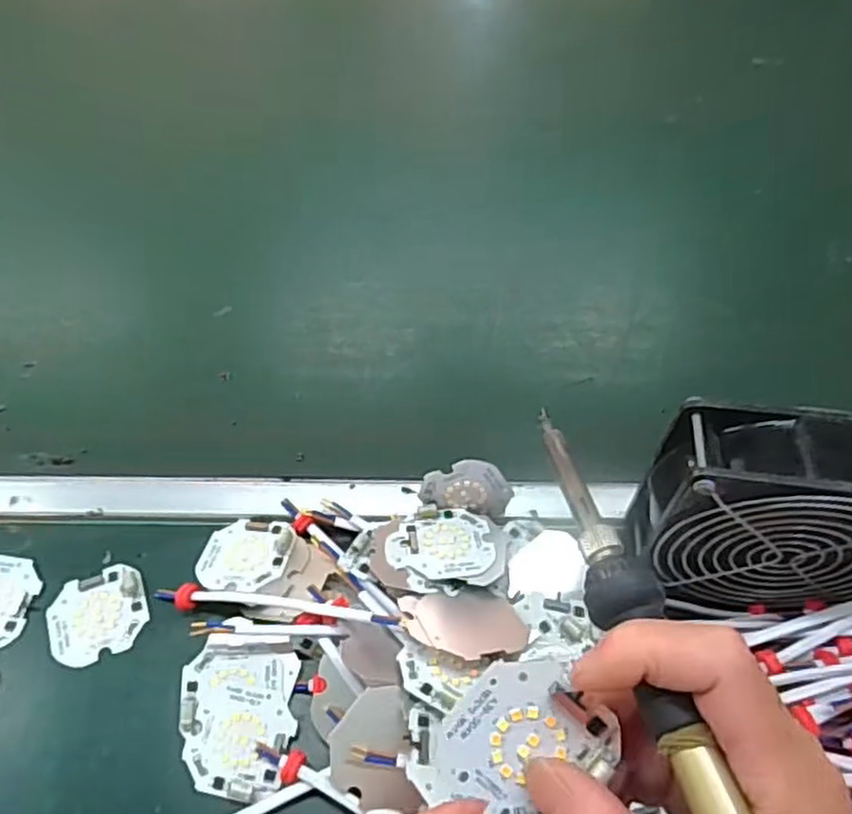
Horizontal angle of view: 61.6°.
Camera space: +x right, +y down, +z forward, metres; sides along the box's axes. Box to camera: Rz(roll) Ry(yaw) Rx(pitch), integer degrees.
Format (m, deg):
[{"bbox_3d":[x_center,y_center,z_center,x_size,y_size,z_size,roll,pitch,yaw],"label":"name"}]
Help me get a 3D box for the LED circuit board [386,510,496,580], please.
[{"bbox_3d":[0.007,0.071,0.372,0.054,0.004,0.043,-1,37,-5],"label":"LED circuit board"}]

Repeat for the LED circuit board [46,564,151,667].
[{"bbox_3d":[-0.168,0.106,0.367,0.049,0.004,0.045,-17,56,-13],"label":"LED circuit board"}]

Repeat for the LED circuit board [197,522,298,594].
[{"bbox_3d":[-0.096,0.079,0.381,0.046,0.004,0.047,6,42,13],"label":"LED circuit board"}]

